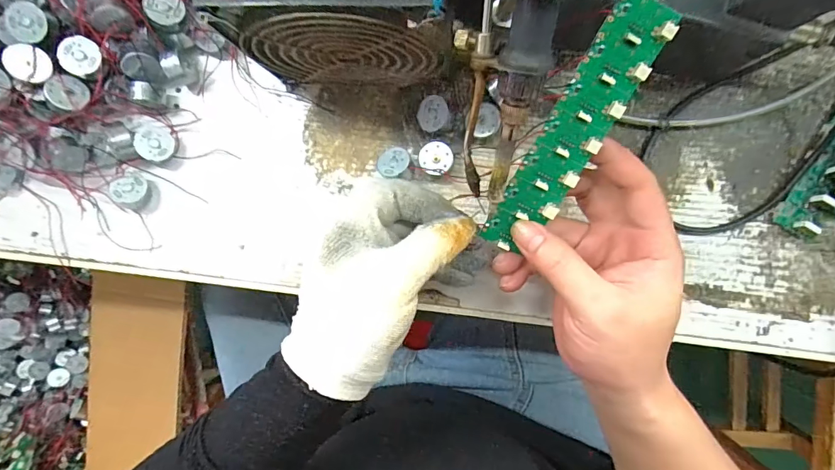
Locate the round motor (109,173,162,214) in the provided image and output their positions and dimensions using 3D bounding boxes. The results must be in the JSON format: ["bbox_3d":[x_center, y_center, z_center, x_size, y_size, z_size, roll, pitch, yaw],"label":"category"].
[{"bbox_3d":[-0.203,-0.030,0.309,0.021,0.022,0.027,12,95,2],"label":"round motor"}]

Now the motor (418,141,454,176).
[{"bbox_3d":[0.013,-0.053,0.300,0.023,0.016,0.022,0,94,3],"label":"motor"}]

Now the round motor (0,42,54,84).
[{"bbox_3d":[-0.245,-0.108,0.271,0.024,0.007,0.023,-12,112,-31],"label":"round motor"}]

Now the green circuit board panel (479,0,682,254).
[{"bbox_3d":[0.080,-0.051,0.222,0.031,0.005,0.138,30,110,0],"label":"green circuit board panel"}]

